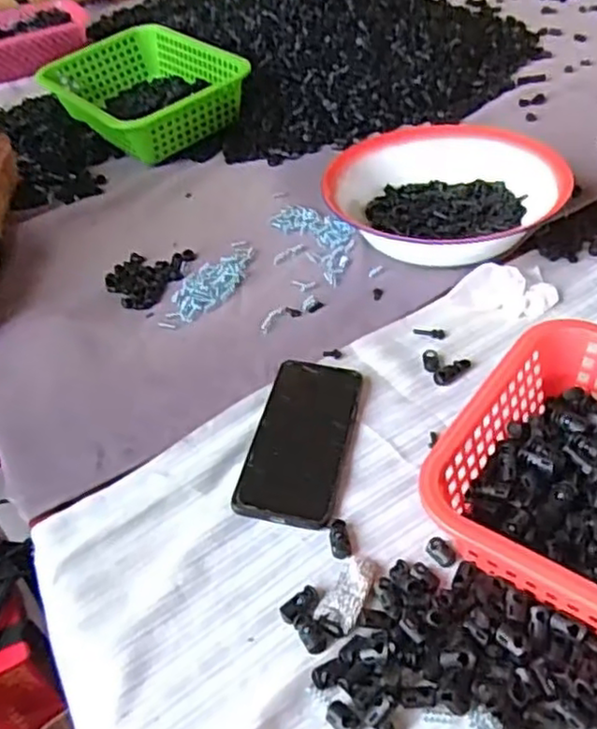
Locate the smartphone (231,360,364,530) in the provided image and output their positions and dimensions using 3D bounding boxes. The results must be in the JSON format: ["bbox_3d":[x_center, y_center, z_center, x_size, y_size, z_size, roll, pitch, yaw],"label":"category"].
[{"bbox_3d":[0.004,0.058,0.557,0.076,0.013,0.166,7,46,14],"label":"smartphone"}]

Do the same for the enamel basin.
[{"bbox_3d":[0.174,-0.203,0.771,0.245,0.061,0.220,19,50,24],"label":"enamel basin"}]

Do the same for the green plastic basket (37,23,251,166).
[{"bbox_3d":[-0.225,-0.408,1.022,0.239,0.085,0.288,-28,48,-20],"label":"green plastic basket"}]

